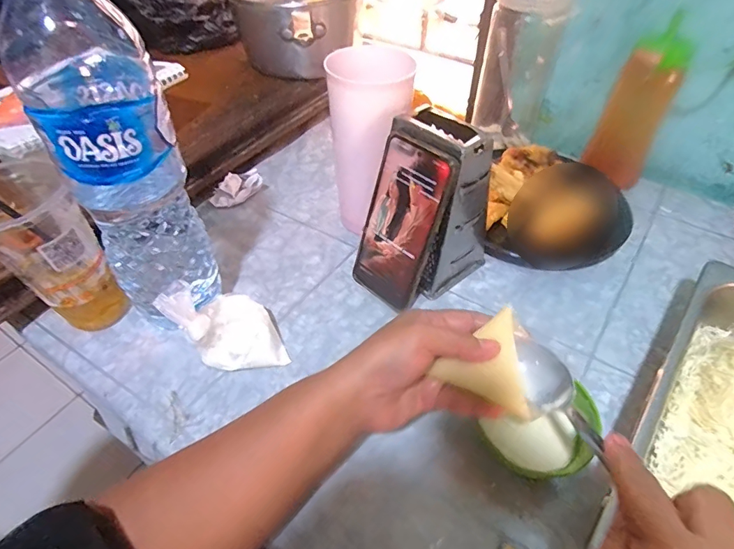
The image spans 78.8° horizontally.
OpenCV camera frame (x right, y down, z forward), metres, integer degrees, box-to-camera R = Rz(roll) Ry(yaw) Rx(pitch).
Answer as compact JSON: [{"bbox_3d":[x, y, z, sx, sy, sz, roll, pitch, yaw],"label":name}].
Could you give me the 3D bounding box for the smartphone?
[{"bbox_3d":[0.033,-0.046,0.435,0.016,0.164,0.080,-19,46,-42],"label":"smartphone"}]

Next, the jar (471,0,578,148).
[{"bbox_3d":[0.204,-0.280,0.598,0.084,0.192,0.088,-1,47,1],"label":"jar"}]

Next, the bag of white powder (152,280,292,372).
[{"bbox_3d":[-0.130,0.045,0.406,0.090,0.078,0.073,-19,50,-15],"label":"bag of white powder"}]

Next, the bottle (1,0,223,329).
[{"bbox_3d":[-0.191,-0.084,0.351,0.086,0.273,0.088,-33,55,-26],"label":"bottle"}]

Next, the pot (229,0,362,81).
[{"bbox_3d":[-0.100,-0.357,0.637,0.181,0.091,0.189,-1,47,1],"label":"pot"}]

